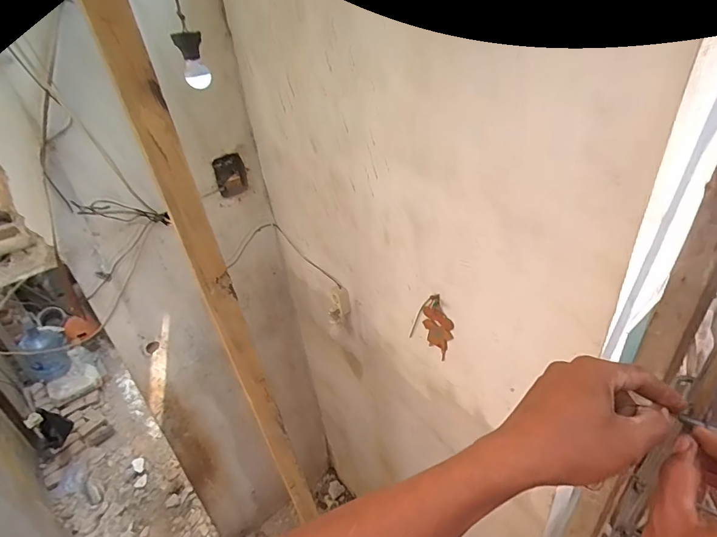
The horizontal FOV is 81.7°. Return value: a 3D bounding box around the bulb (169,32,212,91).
[{"bbox_3d":[-0.332,-0.418,0.834,0.047,0.098,0.047,-23,37,-23],"label":"bulb"}]

